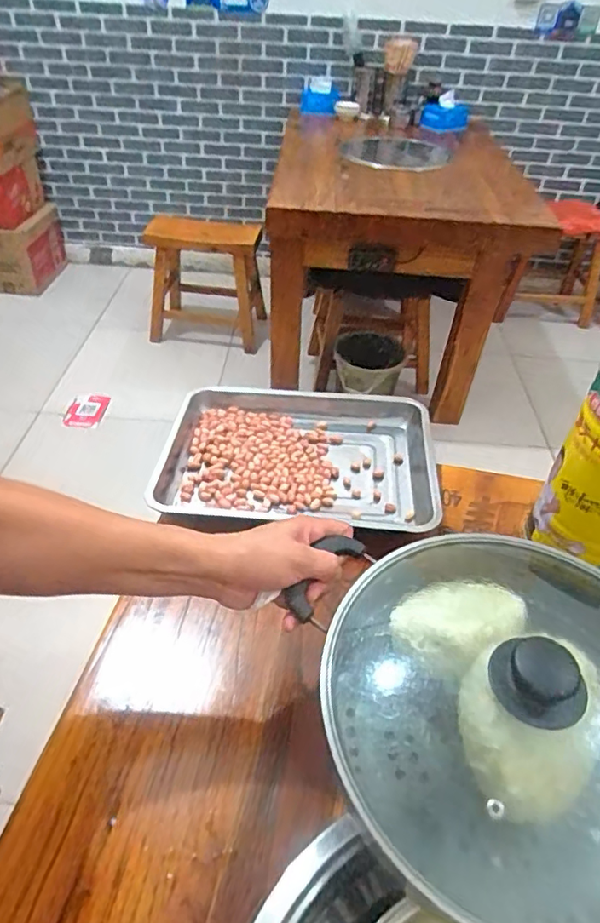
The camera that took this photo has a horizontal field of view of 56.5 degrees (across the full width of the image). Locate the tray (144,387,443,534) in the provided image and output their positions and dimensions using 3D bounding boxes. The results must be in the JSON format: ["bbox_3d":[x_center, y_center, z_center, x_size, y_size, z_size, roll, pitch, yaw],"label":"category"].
[{"bbox_3d":[-0.002,-0.008,0.749,0.362,0.044,0.266,7,43,4],"label":"tray"}]

